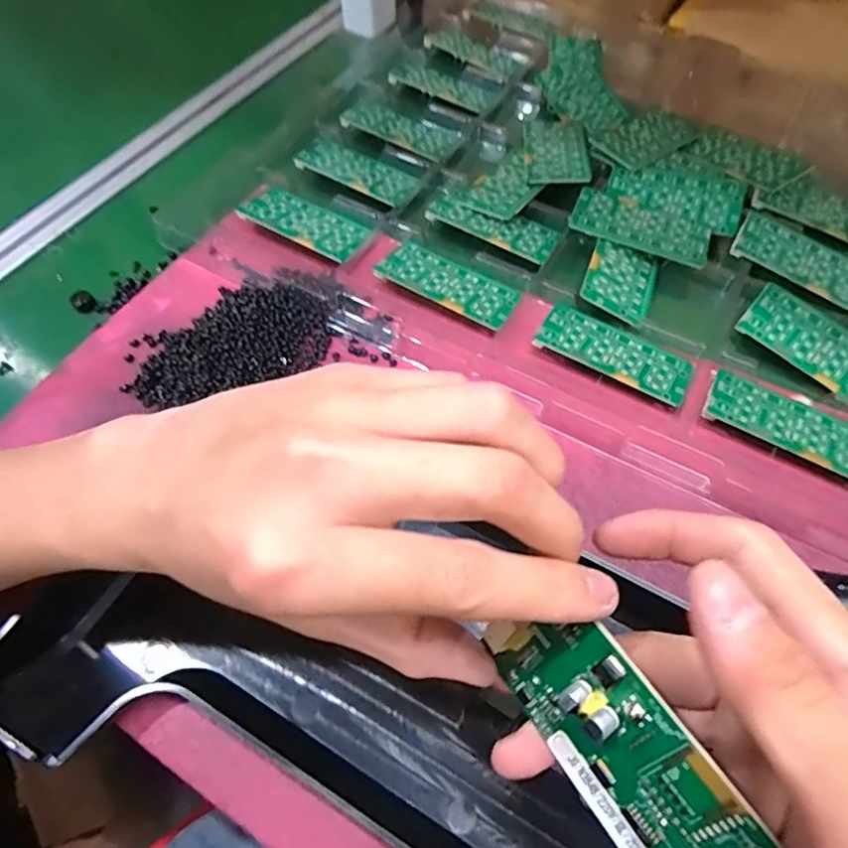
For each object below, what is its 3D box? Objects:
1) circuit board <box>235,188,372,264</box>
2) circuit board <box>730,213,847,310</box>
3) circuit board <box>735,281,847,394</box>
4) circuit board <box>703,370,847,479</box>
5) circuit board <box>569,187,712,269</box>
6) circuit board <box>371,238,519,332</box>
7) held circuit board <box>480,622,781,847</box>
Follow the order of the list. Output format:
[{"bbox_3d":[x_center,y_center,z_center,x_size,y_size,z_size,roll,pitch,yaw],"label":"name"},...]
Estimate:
[{"bbox_3d":[-0.086,-0.145,0.417,0.087,0.005,0.043,28,53,10],"label":"circuit board"},{"bbox_3d":[0.263,-0.112,0.399,0.092,0.005,0.050,35,65,11],"label":"circuit board"},{"bbox_3d":[0.249,-0.049,0.362,0.094,0.004,0.049,42,69,15],"label":"circuit board"},{"bbox_3d":[0.211,-0.001,0.328,0.093,0.009,0.045,25,65,16],"label":"circuit board"},{"bbox_3d":[0.153,-0.139,0.408,0.094,0.006,0.042,19,61,7],"label":"circuit board"},{"bbox_3d":[0.016,-0.095,0.388,0.095,0.004,0.050,32,51,16],"label":"circuit board"},{"bbox_3d":[0.051,0.090,0.150,0.008,0.045,0.091,-13,53,-39],"label":"held circuit board"}]

